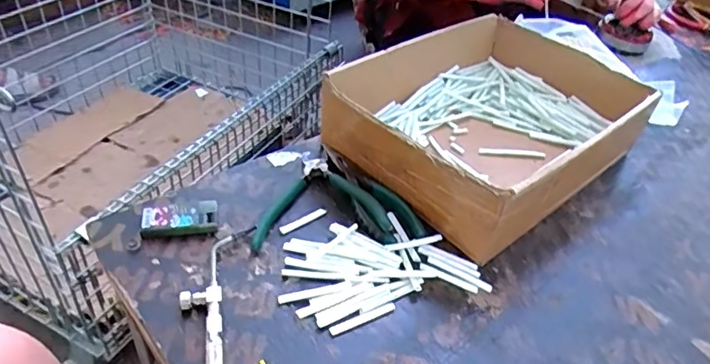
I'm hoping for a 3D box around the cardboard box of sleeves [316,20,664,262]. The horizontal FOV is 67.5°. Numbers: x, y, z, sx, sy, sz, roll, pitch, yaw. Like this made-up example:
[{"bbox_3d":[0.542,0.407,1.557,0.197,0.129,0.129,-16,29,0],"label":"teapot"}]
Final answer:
[{"bbox_3d":[0.160,-0.071,0.603,0.340,0.094,0.234,-26,50,-33],"label":"cardboard box of sleeves"}]

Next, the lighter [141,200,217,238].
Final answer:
[{"bbox_3d":[-0.161,0.035,0.491,0.066,0.013,0.032,-4,41,-13],"label":"lighter"}]

